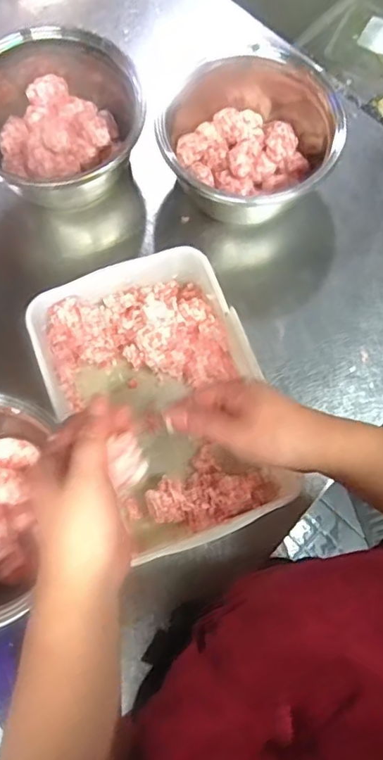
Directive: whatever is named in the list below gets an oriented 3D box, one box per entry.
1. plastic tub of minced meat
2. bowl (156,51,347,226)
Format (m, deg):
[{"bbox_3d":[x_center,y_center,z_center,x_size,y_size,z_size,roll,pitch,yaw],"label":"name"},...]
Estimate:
[{"bbox_3d":[-0.032,0.018,0.604,0.201,0.085,0.308,-24,76,-7],"label":"plastic tub of minced meat"},{"bbox_3d":[0.073,-0.295,0.686,0.200,0.103,0.189,0,74,-1],"label":"bowl"}]

